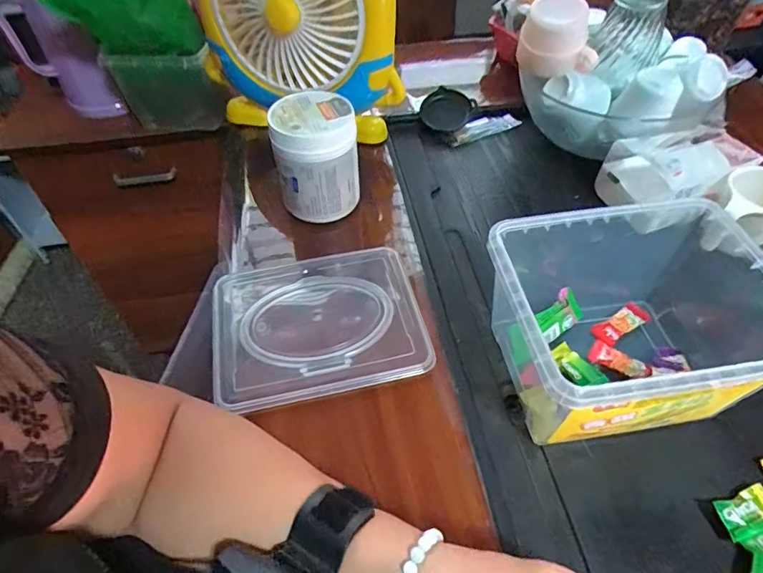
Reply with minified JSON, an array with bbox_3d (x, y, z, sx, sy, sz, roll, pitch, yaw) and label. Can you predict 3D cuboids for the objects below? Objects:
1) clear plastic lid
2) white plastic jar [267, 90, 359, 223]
[{"bbox_3d":[-0.061,0.032,0.448,0.187,0.014,0.149,-13,51,-9],"label":"clear plastic lid"},{"bbox_3d":[-0.068,-0.128,0.507,0.083,0.120,0.079,-8,51,-5],"label":"white plastic jar"}]

